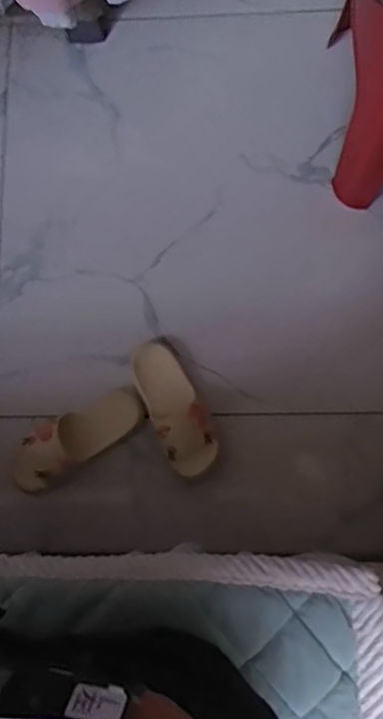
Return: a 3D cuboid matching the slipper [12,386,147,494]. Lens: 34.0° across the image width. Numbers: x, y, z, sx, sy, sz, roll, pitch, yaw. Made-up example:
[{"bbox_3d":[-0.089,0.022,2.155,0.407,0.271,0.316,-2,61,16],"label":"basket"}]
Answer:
[{"bbox_3d":[-0.202,0.142,1.110,0.257,0.089,0.091,-32,80,-2],"label":"slipper"}]

